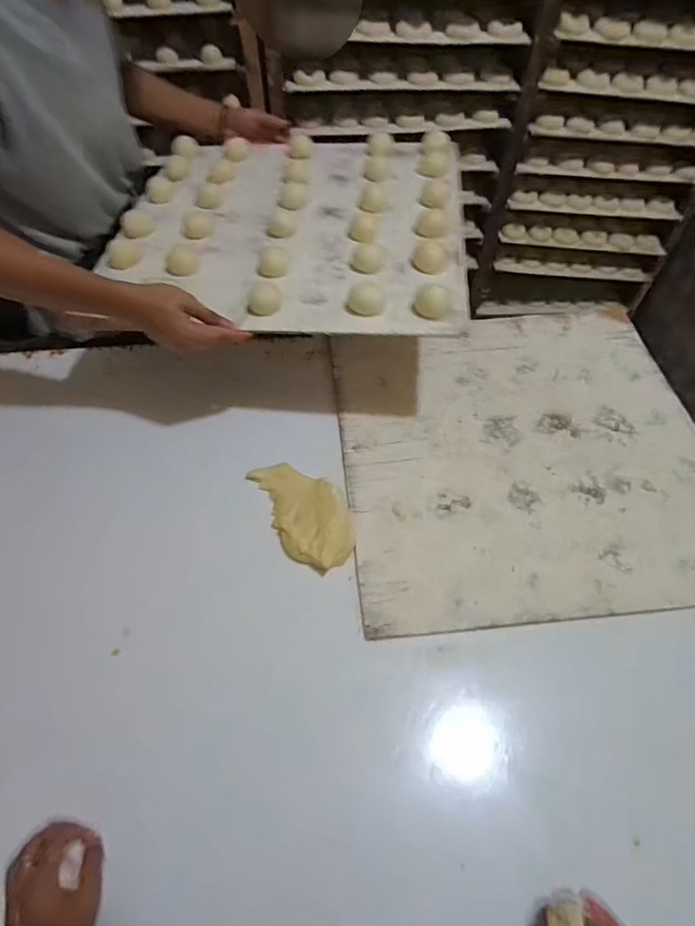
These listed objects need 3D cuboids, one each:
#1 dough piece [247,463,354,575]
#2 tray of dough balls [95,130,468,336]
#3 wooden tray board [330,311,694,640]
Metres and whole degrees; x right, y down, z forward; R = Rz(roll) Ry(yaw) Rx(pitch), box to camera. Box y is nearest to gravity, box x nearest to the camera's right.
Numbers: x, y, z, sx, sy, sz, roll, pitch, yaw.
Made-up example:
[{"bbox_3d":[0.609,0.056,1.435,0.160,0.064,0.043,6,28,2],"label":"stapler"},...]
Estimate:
[{"bbox_3d":[-0.057,0.061,0.689,0.104,0.028,0.188,-24,59,-16],"label":"dough piece"},{"bbox_3d":[-0.091,-0.414,0.811,0.562,0.071,0.560,6,55,3],"label":"tray of dough balls"},{"bbox_3d":[0.281,-0.031,0.775,0.564,0.019,0.549,-5,56,-3],"label":"wooden tray board"}]

